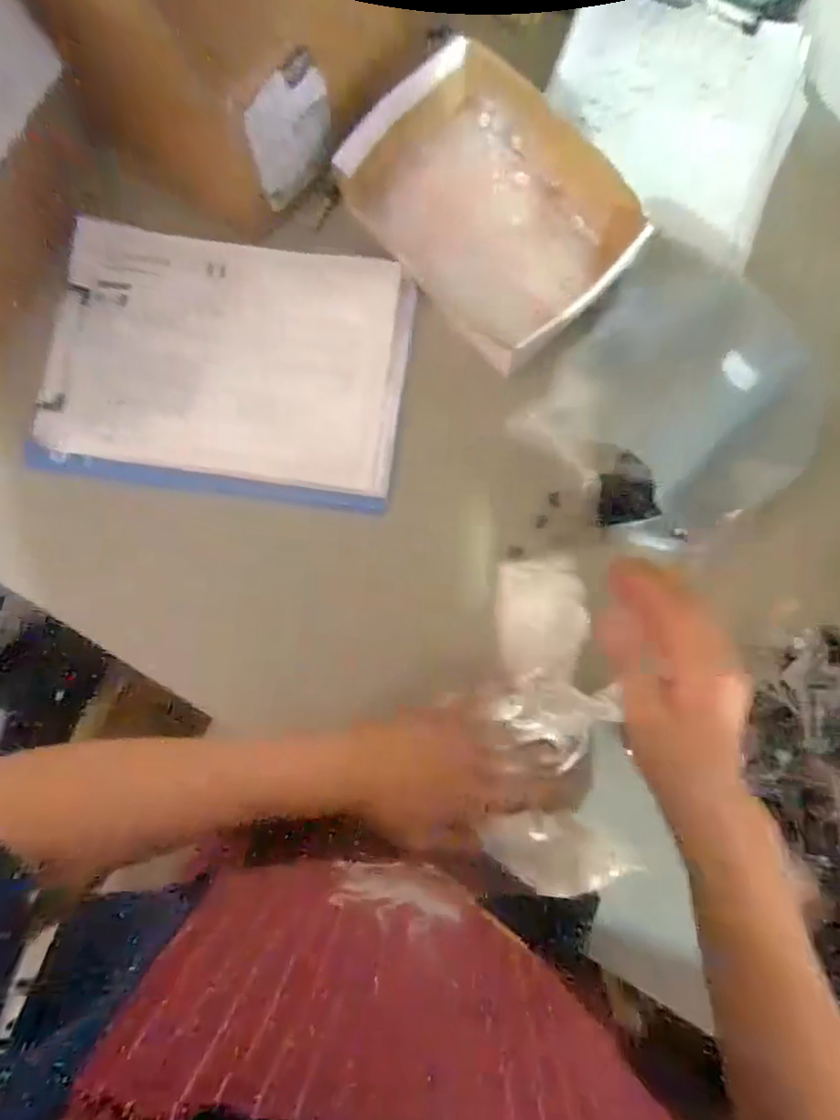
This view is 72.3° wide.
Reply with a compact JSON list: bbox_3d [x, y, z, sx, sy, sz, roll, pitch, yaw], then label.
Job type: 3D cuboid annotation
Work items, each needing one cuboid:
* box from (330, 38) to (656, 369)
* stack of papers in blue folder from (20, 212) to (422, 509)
[{"bbox_3d":[0.062,-0.303,0.504,0.186,0.071,0.242,-44,87,-7],"label":"box"},{"bbox_3d":[-0.166,-0.170,0.501,0.304,0.037,0.220,7,83,-1],"label":"stack of papers in blue folder"}]

